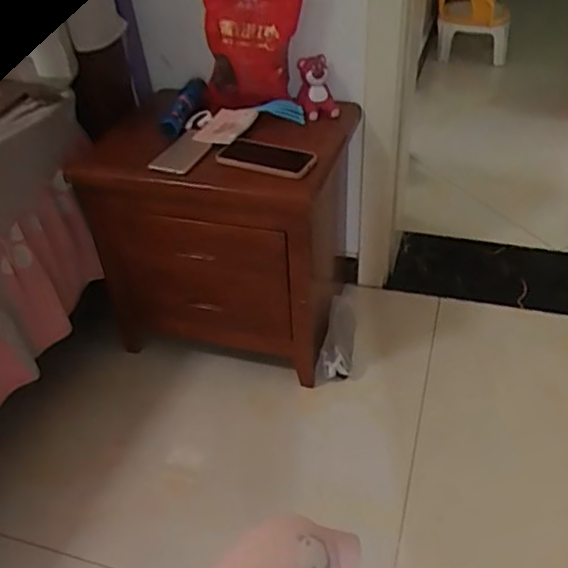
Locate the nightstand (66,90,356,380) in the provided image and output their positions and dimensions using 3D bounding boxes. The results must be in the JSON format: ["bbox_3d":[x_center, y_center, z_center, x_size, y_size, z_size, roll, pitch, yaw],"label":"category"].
[{"bbox_3d":[-0.114,-0.103,1.271,0.460,0.460,0.324,8,41,14],"label":"nightstand"}]

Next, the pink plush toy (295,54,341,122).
[{"bbox_3d":[0.067,-0.385,1.186,0.082,0.094,0.088,0,39,4],"label":"pink plush toy"}]

